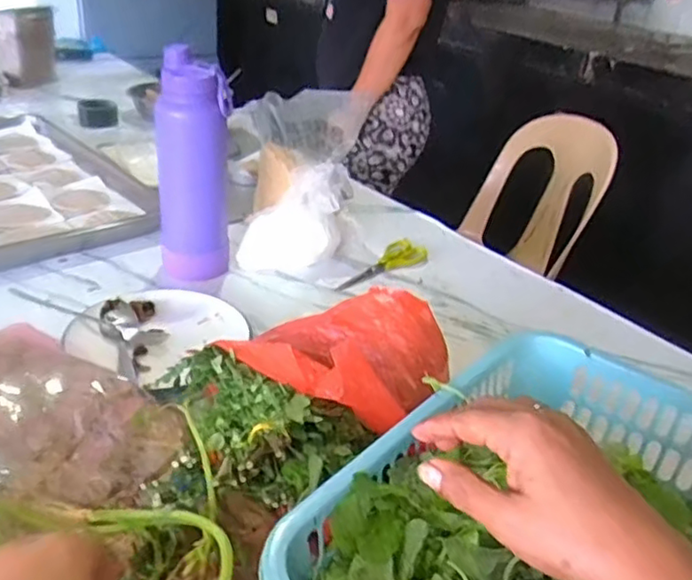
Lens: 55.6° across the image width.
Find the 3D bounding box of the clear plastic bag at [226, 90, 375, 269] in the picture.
[{"bbox_3d":[-0.077,-0.166,0.986,0.173,0.222,0.155,-4,31,-16],"label":"clear plastic bag"}]

